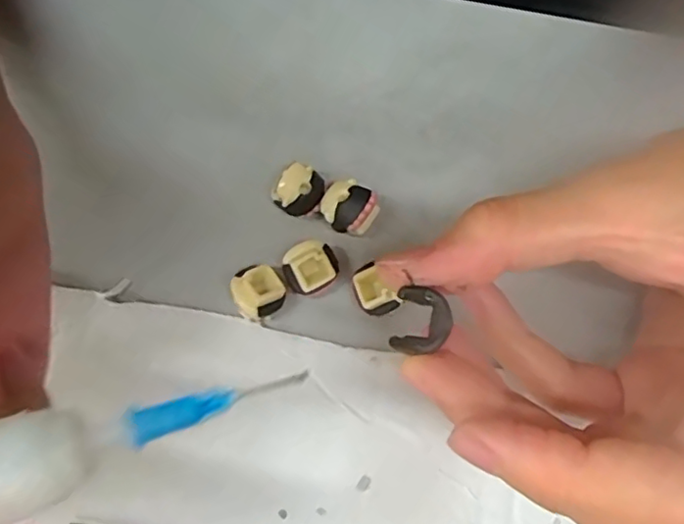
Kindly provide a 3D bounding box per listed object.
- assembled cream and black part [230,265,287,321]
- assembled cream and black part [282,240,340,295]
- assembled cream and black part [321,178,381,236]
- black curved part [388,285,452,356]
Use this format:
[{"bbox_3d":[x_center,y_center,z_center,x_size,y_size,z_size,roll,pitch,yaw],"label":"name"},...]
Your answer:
[{"bbox_3d":[-0.025,0.010,0.188,0.015,0.012,0.015,-40,79,-10],"label":"assembled cream and black part"},{"bbox_3d":[-0.010,0.003,0.190,0.016,0.014,0.015,0,75,0],"label":"assembled cream and black part"},{"bbox_3d":[0.003,-0.016,0.194,0.017,0.014,0.015,35,78,9],"label":"assembled cream and black part"},{"bbox_3d":[0.017,0.013,0.134,0.012,0.004,0.014,11,73,5],"label":"black curved part"}]

